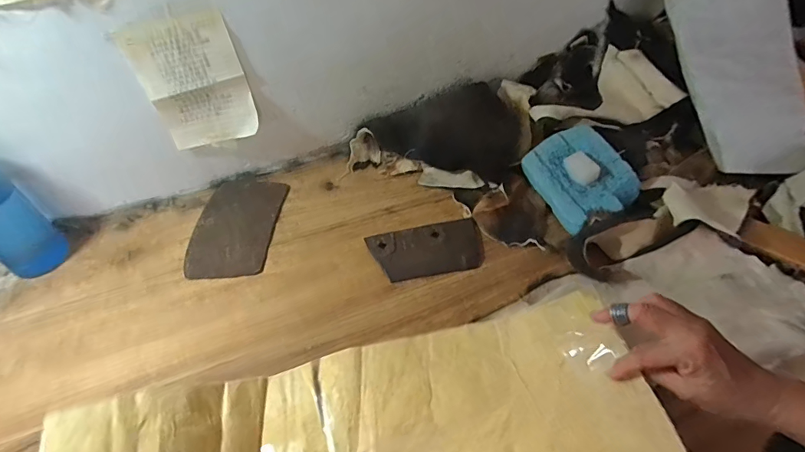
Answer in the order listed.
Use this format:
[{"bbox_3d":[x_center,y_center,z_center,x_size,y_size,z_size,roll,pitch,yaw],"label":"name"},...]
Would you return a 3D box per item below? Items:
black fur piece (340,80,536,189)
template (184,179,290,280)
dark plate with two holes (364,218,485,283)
[{"bbox_3d":[0.069,-0.176,0.783,0.321,0.118,0.200,4,49,6],"label":"black fur piece"},{"bbox_3d":[-0.275,-0.003,0.720,0.133,0.006,0.212,2,50,3],"label":"template"},{"bbox_3d":[0.038,0.036,0.663,0.169,0.007,0.089,-12,56,-6],"label":"dark plate with two holes"}]

